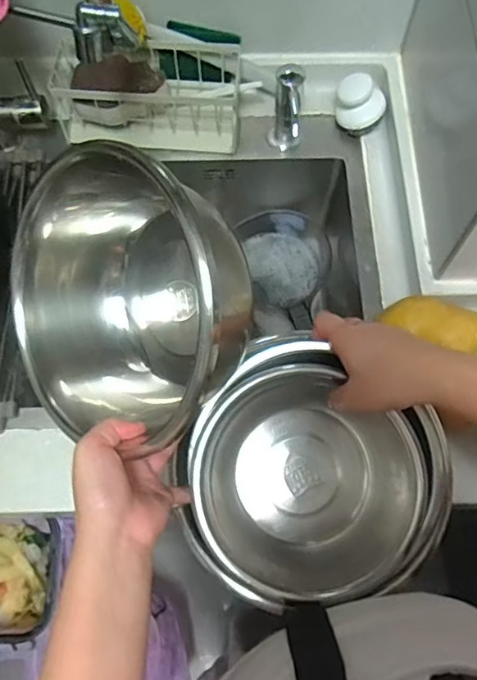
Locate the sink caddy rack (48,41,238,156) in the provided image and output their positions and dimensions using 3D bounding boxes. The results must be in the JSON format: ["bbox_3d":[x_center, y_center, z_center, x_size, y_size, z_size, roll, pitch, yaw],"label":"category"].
[{"bbox_3d":[-0.115,-0.323,0.744,0.246,0.102,0.111,-3,67,-1],"label":"sink caddy rack"}]

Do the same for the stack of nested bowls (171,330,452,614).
[{"bbox_3d":[0.065,0.127,0.507,0.222,0.105,0.222,35,86,4],"label":"stack of nested bowls"}]

